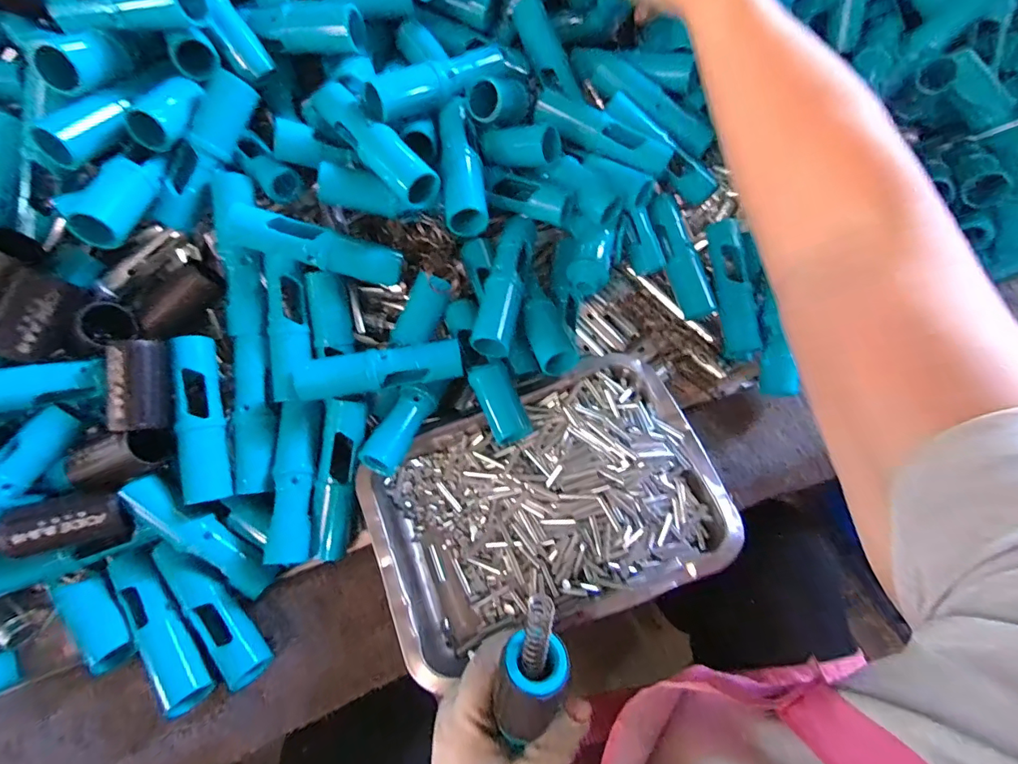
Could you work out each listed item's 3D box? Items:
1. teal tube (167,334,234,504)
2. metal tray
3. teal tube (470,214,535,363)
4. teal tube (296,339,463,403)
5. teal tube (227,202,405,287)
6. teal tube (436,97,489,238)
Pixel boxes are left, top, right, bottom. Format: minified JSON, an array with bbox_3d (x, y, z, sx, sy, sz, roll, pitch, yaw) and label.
[{"bbox_3d":[-0.225,0.026,0.339,0.025,0.023,0.119,-9,86,-2],"label":"teal tube"},{"bbox_3d":[0.028,0.091,0.355,0.250,0.032,0.173,-21,65,-7],"label":"metal tray"},{"bbox_3d":[-0.003,-0.078,0.369,0.029,0.022,0.122,9,65,7],"label":"teal tube"},{"bbox_3d":[-0.093,-0.008,0.344,0.117,0.026,0.028,-11,64,-3],"label":"teal tube"},{"bbox_3d":[-0.145,-0.101,0.349,0.126,0.030,0.026,14,64,-11],"label":"teal tube"},{"bbox_3d":[-0.037,-0.167,0.358,0.030,0.028,0.114,-8,64,-1],"label":"teal tube"}]

